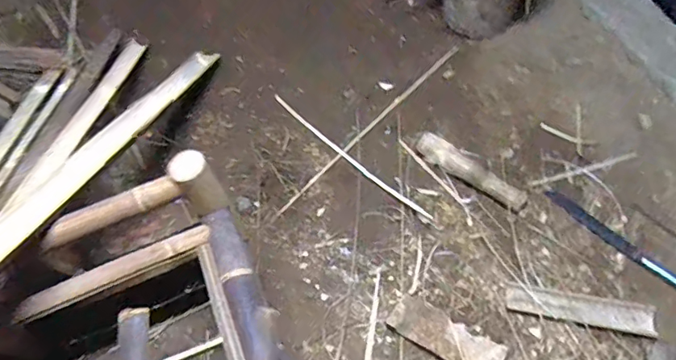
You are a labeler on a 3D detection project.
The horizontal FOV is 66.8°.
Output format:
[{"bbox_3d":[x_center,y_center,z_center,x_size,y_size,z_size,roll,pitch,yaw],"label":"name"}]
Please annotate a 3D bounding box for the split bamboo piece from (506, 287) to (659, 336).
[{"bbox_3d":[0.633,0.337,1.347,0.357,0.034,0.076,8,60,9],"label":"split bamboo piece"}]

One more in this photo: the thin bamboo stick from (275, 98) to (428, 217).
[{"bbox_3d":[0.024,-0.088,1.655,0.689,0.010,0.037,40,68,22],"label":"thin bamboo stick"}]

